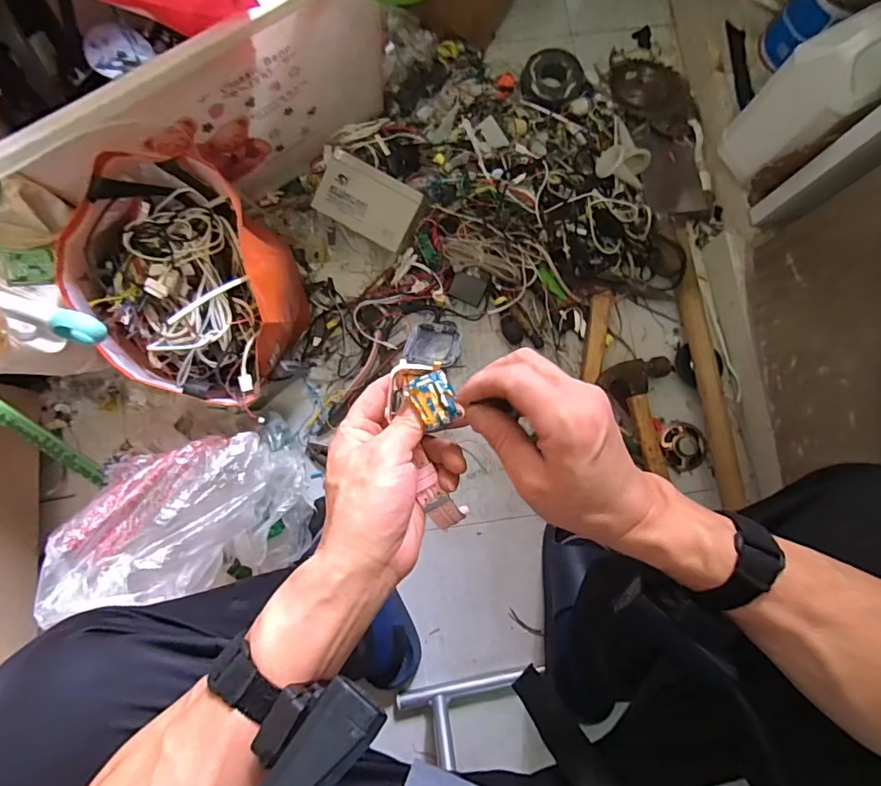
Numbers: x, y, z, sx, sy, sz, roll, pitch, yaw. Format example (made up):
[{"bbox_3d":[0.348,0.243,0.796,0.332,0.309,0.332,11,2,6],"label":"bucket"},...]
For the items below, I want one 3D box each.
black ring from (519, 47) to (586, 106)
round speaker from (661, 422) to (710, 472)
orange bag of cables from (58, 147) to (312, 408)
[{"bbox_3d":[0.185,-0.516,0.802,0.095,0.026,0.096,0,82,-1],"label":"black ring"},{"bbox_3d":[0.367,0.079,0.737,0.060,0.024,0.073,-22,83,-4],"label":"round speaker"},{"bbox_3d":[-0.311,-0.128,0.638,0.237,0.212,0.259,13,82,1],"label":"orange bag of cables"}]

